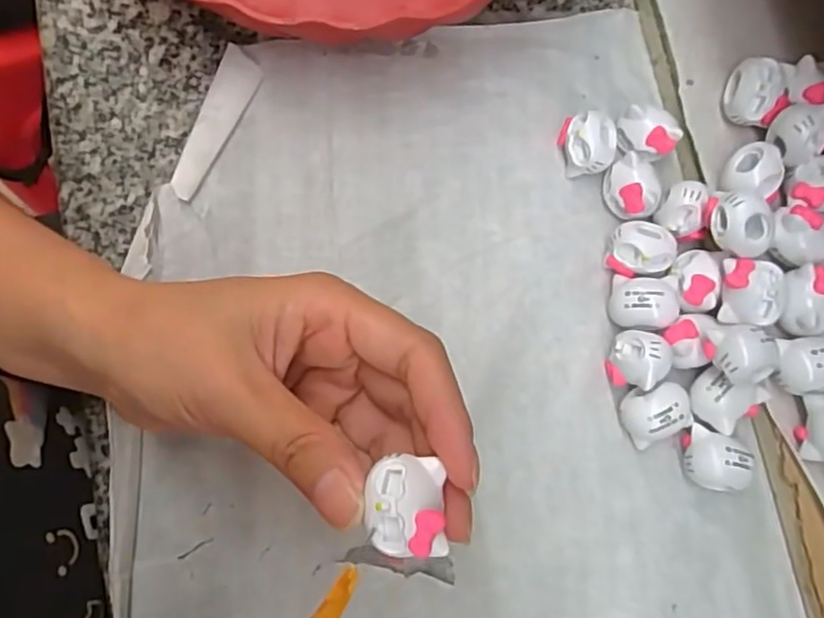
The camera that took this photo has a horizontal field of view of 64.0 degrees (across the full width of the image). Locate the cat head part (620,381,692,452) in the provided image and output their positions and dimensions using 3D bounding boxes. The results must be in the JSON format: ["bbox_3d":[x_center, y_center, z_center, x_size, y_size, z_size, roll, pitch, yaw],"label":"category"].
[{"bbox_3d":[0.092,0.040,0.250,0.023,0.020,0.020,-24,80,-5],"label":"cat head part"}]

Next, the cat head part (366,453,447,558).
[{"bbox_3d":[-0.002,0.050,0.166,0.019,0.006,0.023,-2,79,-1],"label":"cat head part"}]

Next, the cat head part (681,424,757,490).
[{"bbox_3d":[0.114,0.057,0.247,0.023,0.019,0.019,24,80,4],"label":"cat head part"}]

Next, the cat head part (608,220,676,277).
[{"bbox_3d":[0.090,-0.023,0.262,0.023,0.020,0.021,0,79,0],"label":"cat head part"}]

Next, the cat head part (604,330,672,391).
[{"bbox_3d":[0.086,0.020,0.250,0.021,0.026,0.020,0,79,0],"label":"cat head part"}]

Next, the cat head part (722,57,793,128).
[{"bbox_3d":[0.135,-0.084,0.257,0.021,0.016,0.021,11,79,2],"label":"cat head part"}]

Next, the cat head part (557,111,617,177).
[{"bbox_3d":[0.071,-0.067,0.271,0.021,0.019,0.022,13,79,2],"label":"cat head part"}]

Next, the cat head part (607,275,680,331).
[{"bbox_3d":[0.091,-0.002,0.257,0.026,0.020,0.020,10,79,1],"label":"cat head part"}]

